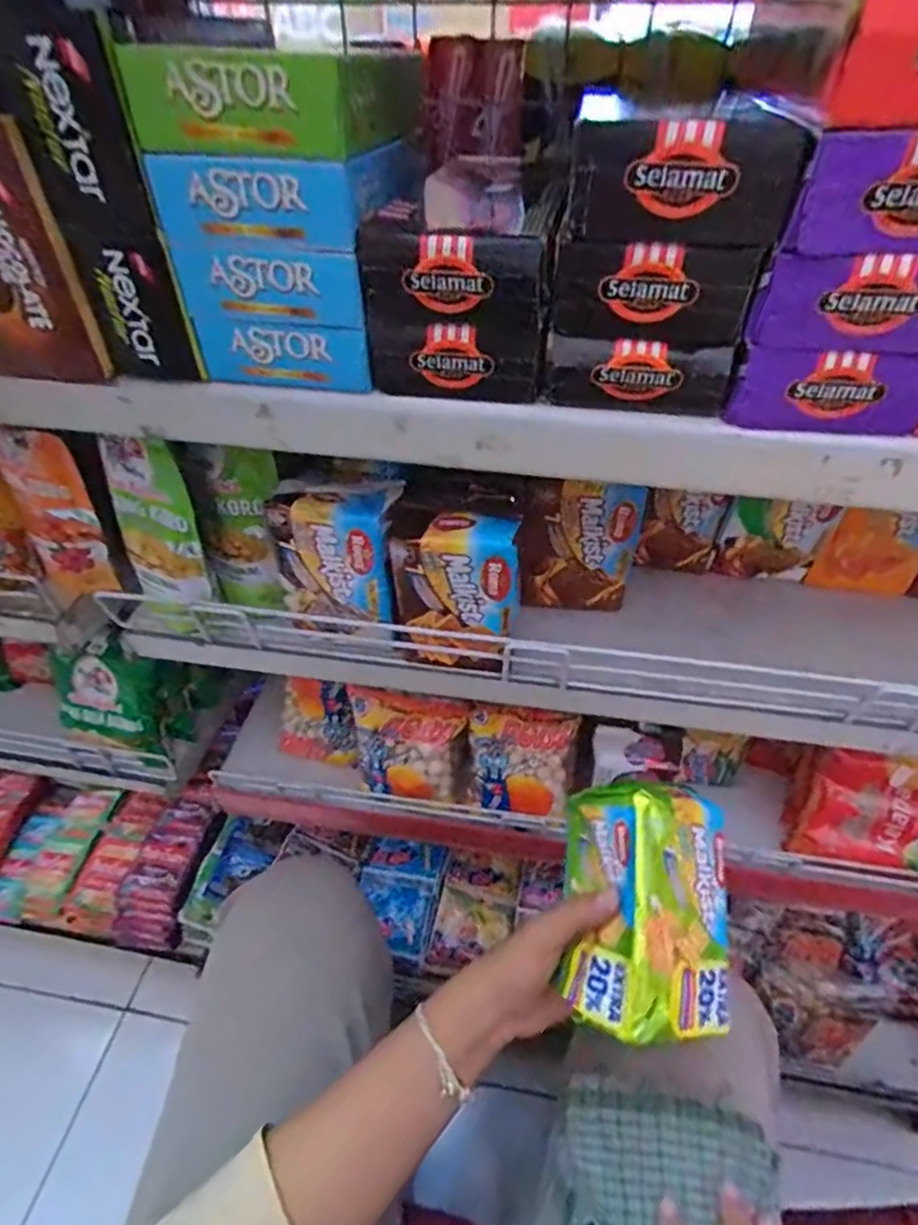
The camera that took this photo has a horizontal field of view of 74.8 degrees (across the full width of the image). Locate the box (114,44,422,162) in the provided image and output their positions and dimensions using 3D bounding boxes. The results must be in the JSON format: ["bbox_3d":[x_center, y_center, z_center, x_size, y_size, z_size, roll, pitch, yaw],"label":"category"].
[{"bbox_3d":[-0.071,-0.221,0.256,0.087,0.030,0.095,10,46,11],"label":"box"}]

